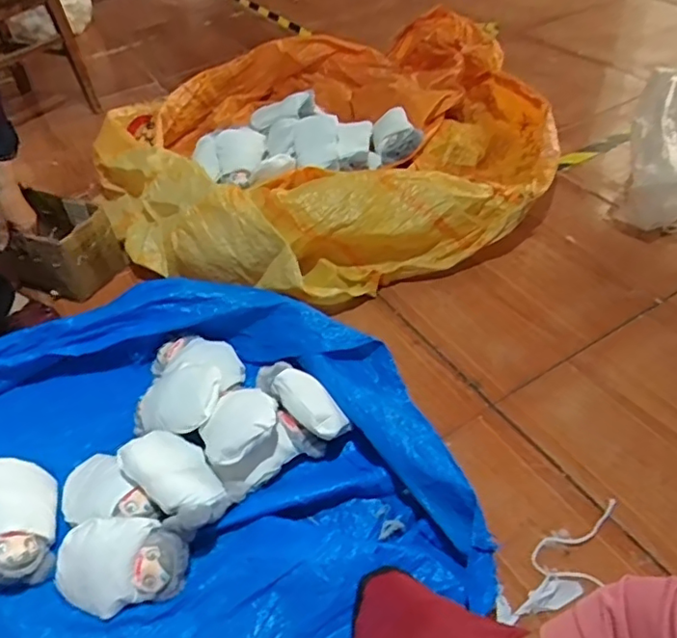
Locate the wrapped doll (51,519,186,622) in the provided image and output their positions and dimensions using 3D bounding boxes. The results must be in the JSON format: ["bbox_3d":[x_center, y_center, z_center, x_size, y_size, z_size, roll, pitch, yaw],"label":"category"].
[{"bbox_3d":[-0.303,0.347,0.825,0.183,0.070,0.111,-4,44,3],"label":"wrapped doll"}]

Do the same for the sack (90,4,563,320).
[{"bbox_3d":[-0.064,-0.466,1.421,1.001,0.235,0.954,-18,45,-12],"label":"sack"}]

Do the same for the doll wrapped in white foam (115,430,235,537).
[{"bbox_3d":[-0.240,0.244,0.890,0.107,0.075,0.182,-36,51,-27],"label":"doll wrapped in white foam"}]

